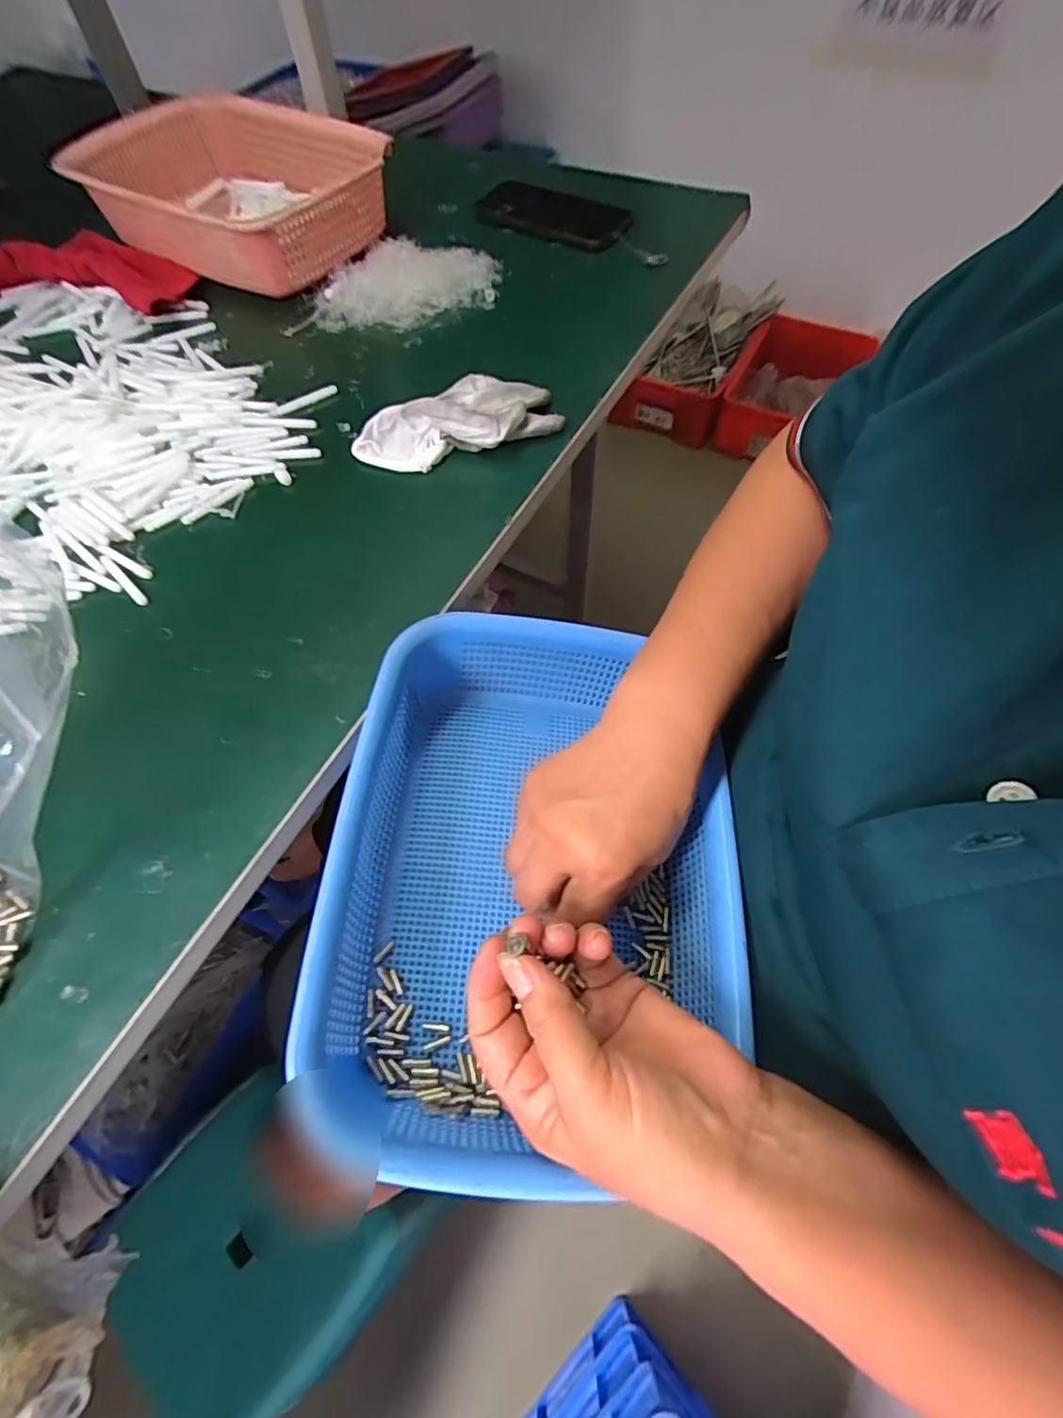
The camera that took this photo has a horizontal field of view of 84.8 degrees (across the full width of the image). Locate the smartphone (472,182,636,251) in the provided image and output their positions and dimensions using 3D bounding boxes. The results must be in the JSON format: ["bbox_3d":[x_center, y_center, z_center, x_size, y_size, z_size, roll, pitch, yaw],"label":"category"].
[{"bbox_3d":[0.016,-0.517,0.608,0.164,0.016,0.083,25,65,16],"label":"smartphone"}]

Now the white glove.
[{"bbox_3d":[-0.055,-0.214,0.438,0.145,0.037,0.063,-26,63,-11],"label":"white glove"}]

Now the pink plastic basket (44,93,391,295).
[{"bbox_3d":[-0.299,-0.513,0.585,0.292,0.081,0.193,25,65,16],"label":"pink plastic basket"}]

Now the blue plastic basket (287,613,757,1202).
[{"bbox_3d":[0.005,0.083,0.333,0.209,0.087,0.288,2,61,4],"label":"blue plastic basket"}]

